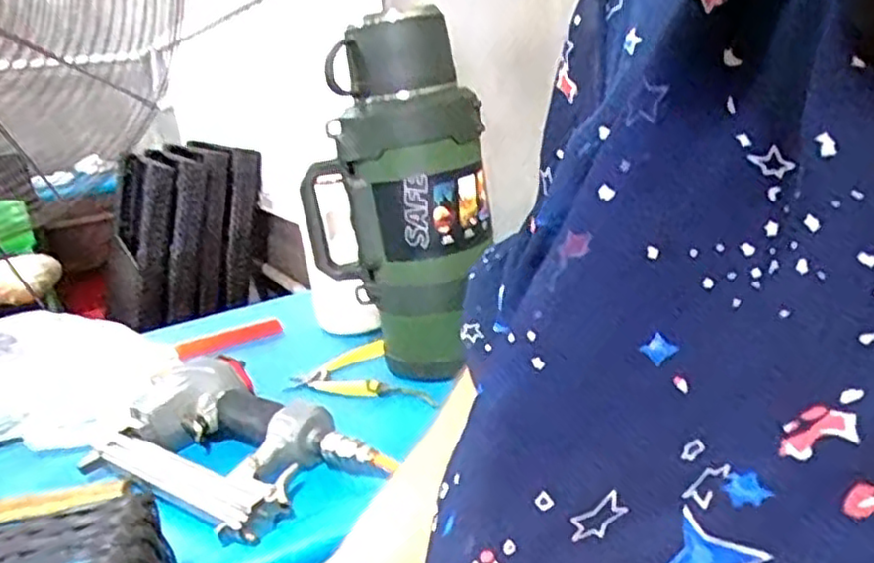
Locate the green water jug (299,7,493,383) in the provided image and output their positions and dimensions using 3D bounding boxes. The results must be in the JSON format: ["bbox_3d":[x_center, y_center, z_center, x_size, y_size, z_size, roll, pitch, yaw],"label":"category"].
[{"bbox_3d":[-0.042,-0.079,0.750,0.161,0.346,0.112,7,19,41],"label":"green water jug"}]

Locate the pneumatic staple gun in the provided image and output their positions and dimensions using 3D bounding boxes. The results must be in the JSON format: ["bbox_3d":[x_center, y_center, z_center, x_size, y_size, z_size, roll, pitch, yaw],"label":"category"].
[{"bbox_3d":[-0.195,0.137,0.622,0.158,0.053,0.248,-17,19,-38],"label":"pneumatic staple gun"}]

